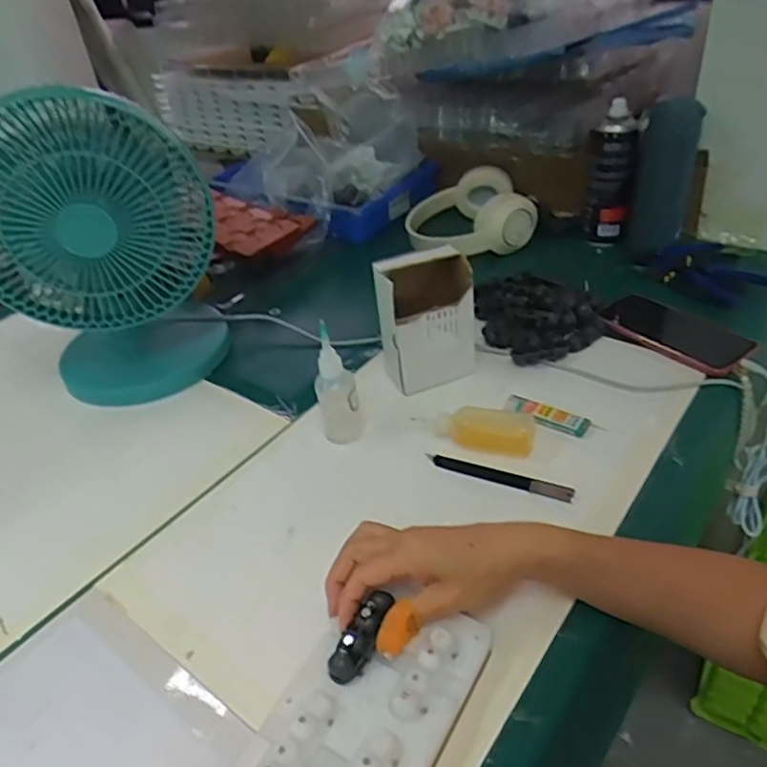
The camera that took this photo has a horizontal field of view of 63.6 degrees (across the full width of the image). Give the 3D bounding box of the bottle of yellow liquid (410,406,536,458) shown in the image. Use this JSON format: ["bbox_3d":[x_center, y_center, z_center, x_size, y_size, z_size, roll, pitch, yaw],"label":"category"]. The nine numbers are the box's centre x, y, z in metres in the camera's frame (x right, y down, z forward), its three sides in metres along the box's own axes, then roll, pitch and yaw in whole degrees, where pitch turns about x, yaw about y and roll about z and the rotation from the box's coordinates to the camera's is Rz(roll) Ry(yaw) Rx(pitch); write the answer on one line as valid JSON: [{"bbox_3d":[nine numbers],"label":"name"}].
[{"bbox_3d":[0.088,0.040,0.583,0.106,0.028,0.045,8,39,19],"label":"bottle of yellow liquid"}]

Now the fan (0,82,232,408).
[{"bbox_3d":[-0.294,-0.144,0.666,0.213,0.312,0.145,-14,37,-10],"label":"fan"}]

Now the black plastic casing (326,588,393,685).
[{"bbox_3d":[-0.014,0.165,0.408,0.020,0.013,0.063,16,52,28],"label":"black plastic casing"}]

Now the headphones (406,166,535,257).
[{"bbox_3d":[0.130,-0.261,0.938,0.186,0.069,0.166,-1,37,8],"label":"headphones"}]

